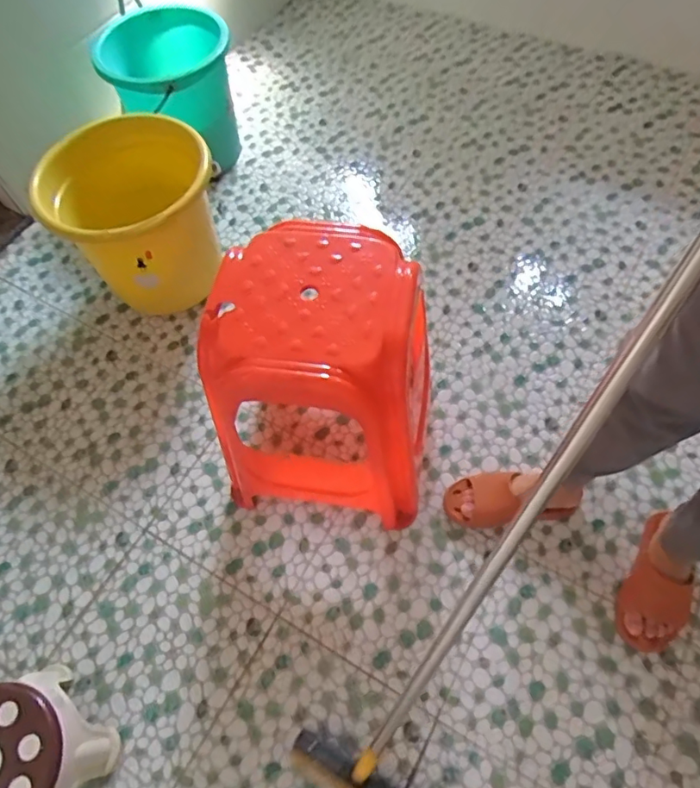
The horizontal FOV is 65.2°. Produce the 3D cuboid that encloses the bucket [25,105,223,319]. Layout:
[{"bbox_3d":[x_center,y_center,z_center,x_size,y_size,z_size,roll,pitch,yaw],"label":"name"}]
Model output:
[{"bbox_3d":[-0.419,-0.353,1.172,0.304,0.320,0.299,-2,62,3],"label":"bucket"}]

